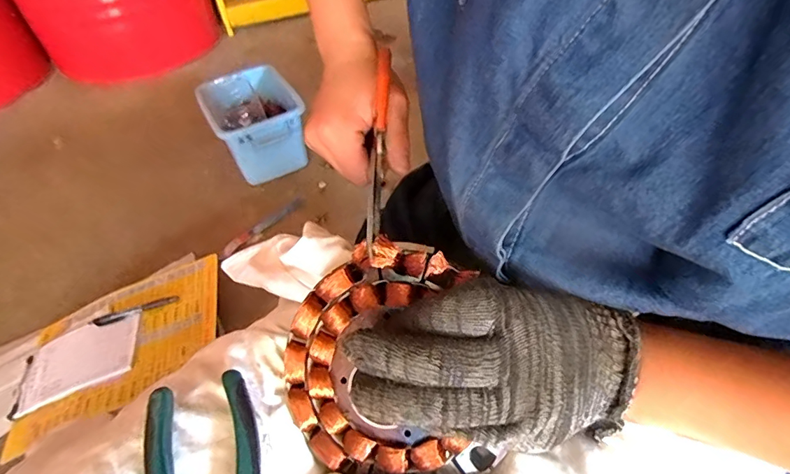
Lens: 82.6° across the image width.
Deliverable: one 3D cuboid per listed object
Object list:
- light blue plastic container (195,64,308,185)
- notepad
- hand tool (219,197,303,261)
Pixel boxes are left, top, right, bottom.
[{"bbox_3d":[-0.321,-0.260,1.046,0.198,0.187,0.241,-21,48,-15],"label":"light blue plastic container"},{"bbox_3d":[-0.453,0.175,0.640,0.186,0.006,0.100,-22,54,2],"label":"notepad"},{"bbox_3d":[-0.277,-0.022,0.938,0.027,0.012,0.215,30,55,30],"label":"hand tool"}]

